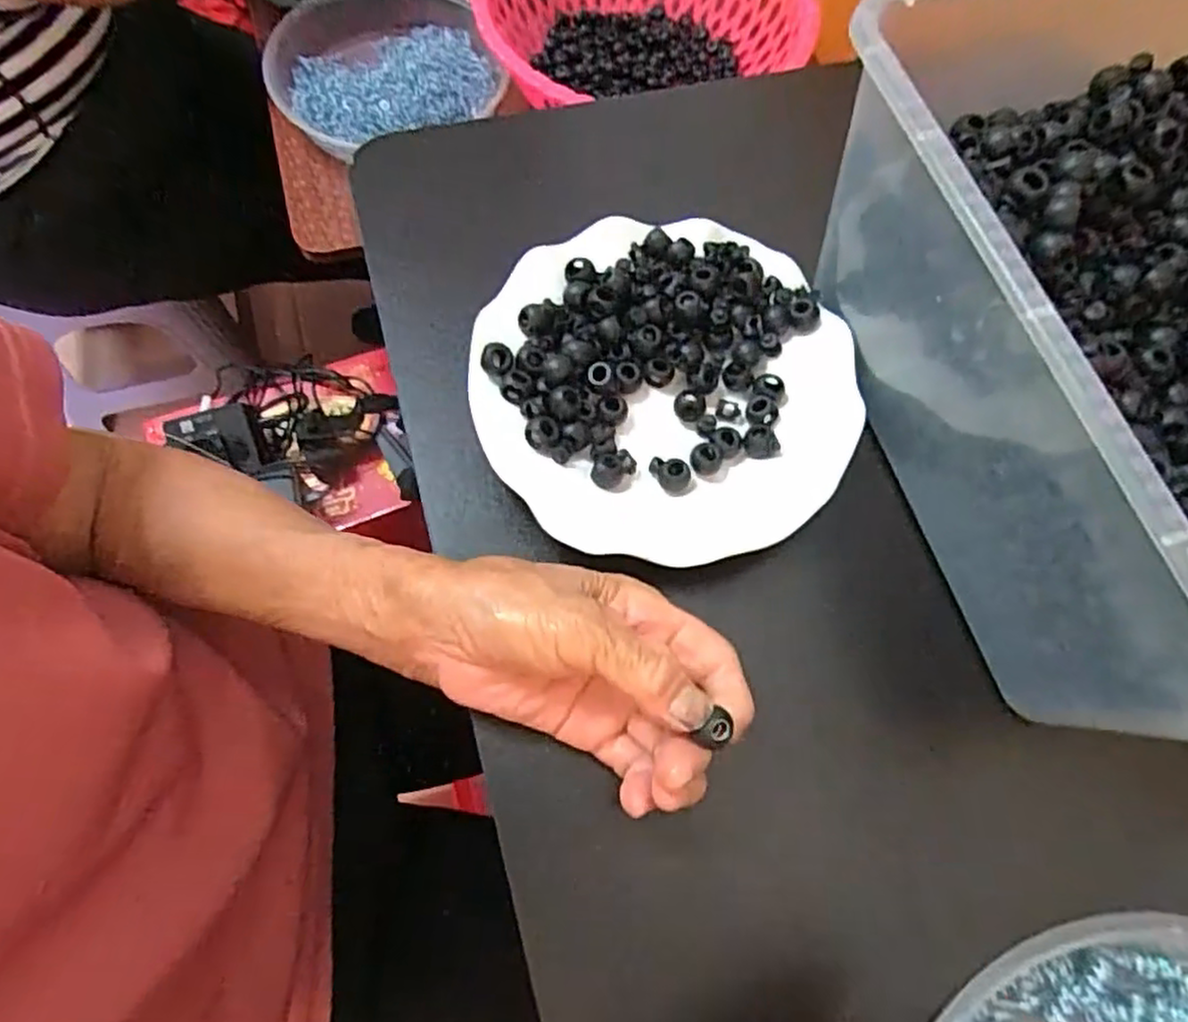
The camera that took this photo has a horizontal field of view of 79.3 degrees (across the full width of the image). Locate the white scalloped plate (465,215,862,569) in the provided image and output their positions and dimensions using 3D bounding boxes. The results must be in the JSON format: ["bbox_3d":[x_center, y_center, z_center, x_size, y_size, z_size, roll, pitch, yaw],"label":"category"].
[{"bbox_3d":[0.036,-0.063,0.351,0.180,0.031,0.170,1,68,-2],"label":"white scalloped plate"}]

